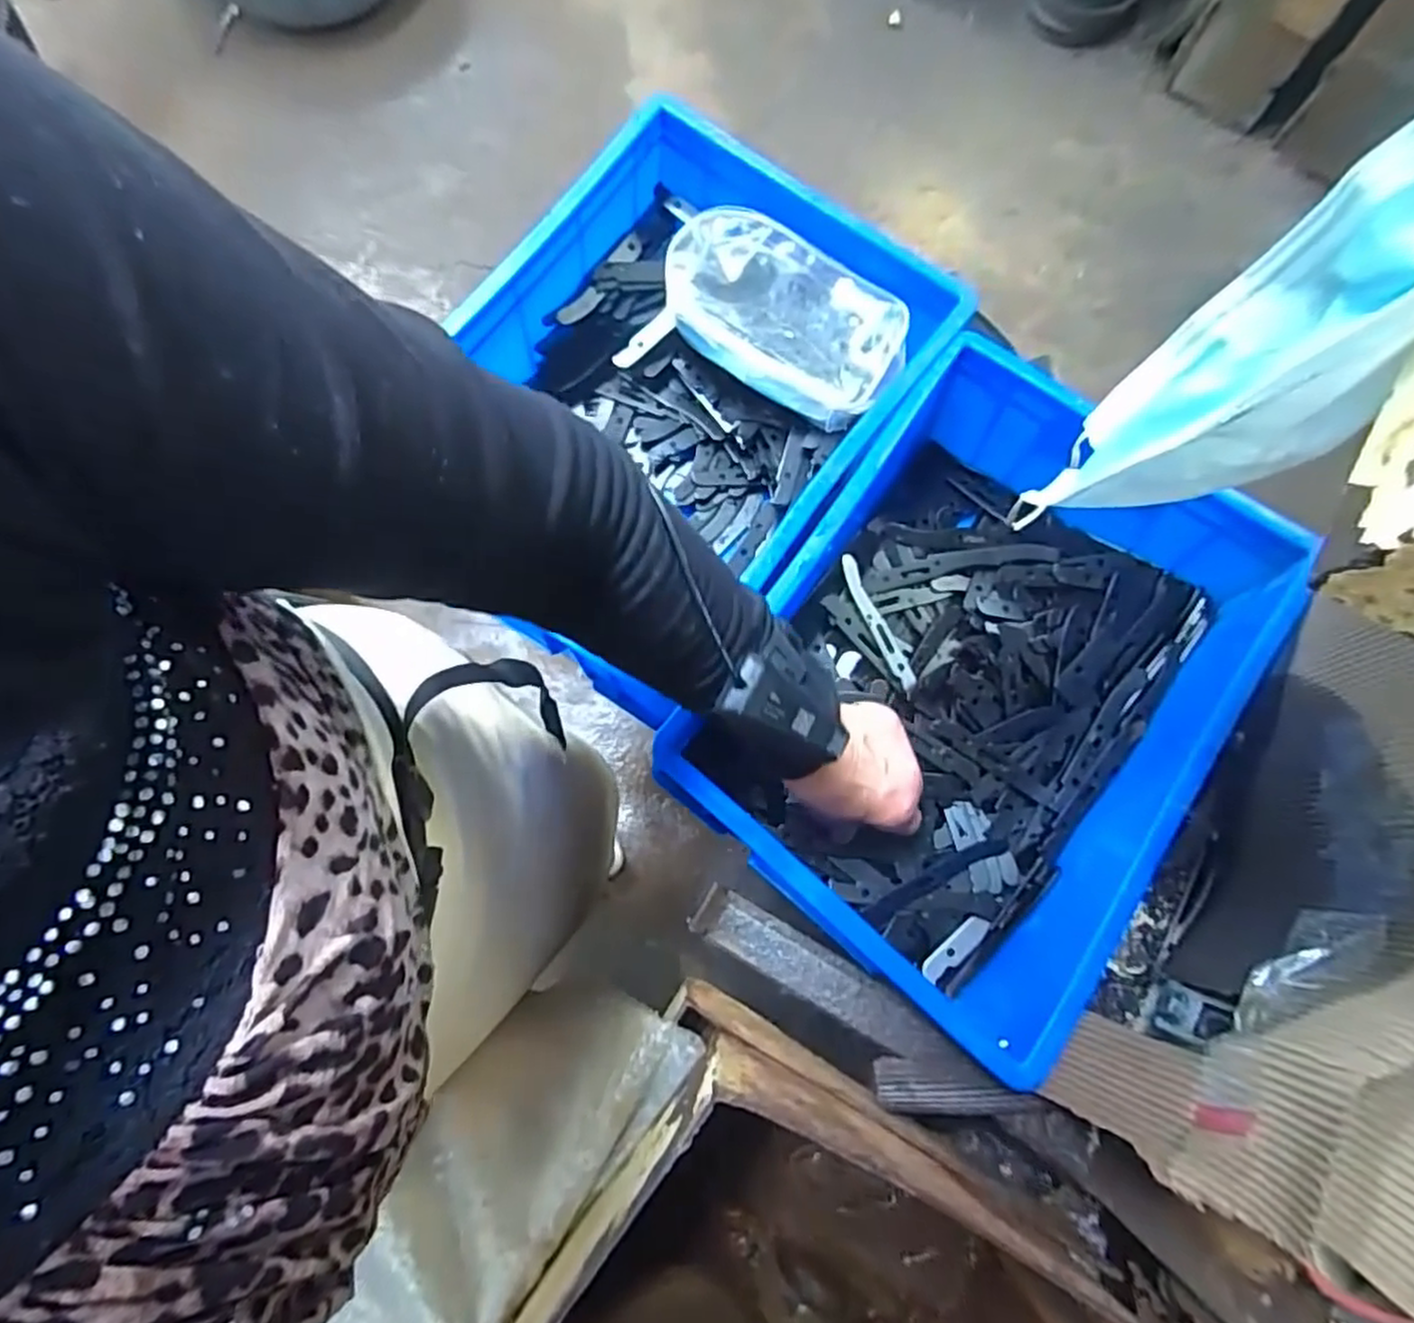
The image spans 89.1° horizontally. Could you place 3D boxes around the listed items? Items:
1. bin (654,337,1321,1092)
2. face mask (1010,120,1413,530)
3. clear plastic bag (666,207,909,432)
[{"bbox_3d":[0.192,0.013,0.527,0.300,0.136,0.424,35,80,7],"label":"bin"},{"bbox_3d":[0.200,-0.104,0.270,0.095,0.152,0.065,-42,81,-8],"label":"face mask"},{"bbox_3d":[0.063,-0.275,0.574,0.192,0.054,0.108,28,79,6],"label":"clear plastic bag"}]

